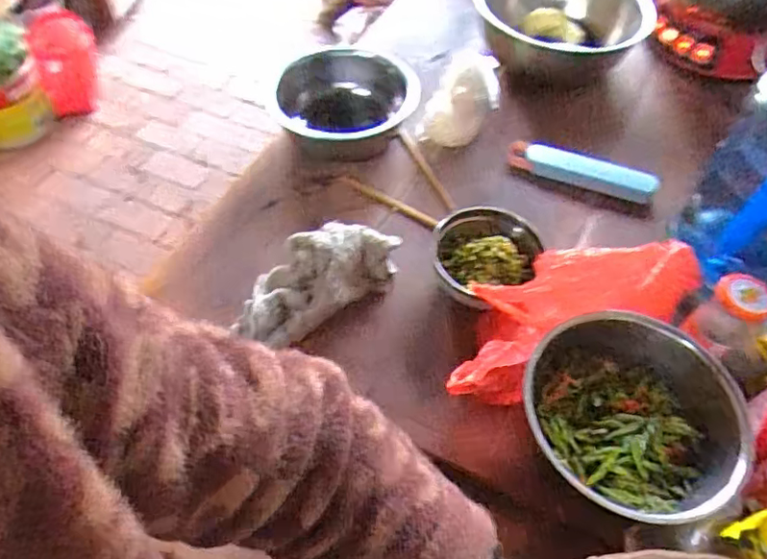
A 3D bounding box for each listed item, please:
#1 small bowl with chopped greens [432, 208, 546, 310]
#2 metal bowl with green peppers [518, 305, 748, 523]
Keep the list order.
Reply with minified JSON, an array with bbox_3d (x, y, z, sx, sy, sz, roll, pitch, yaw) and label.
[{"bbox_3d":[0.136,-0.026,0.764,0.135,0.058,0.131,-1,55,1],"label":"small bowl with chopped greens"},{"bbox_3d":[0.272,0.146,0.628,0.217,0.078,0.217,-1,55,1],"label":"metal bowl with green peppers"}]

